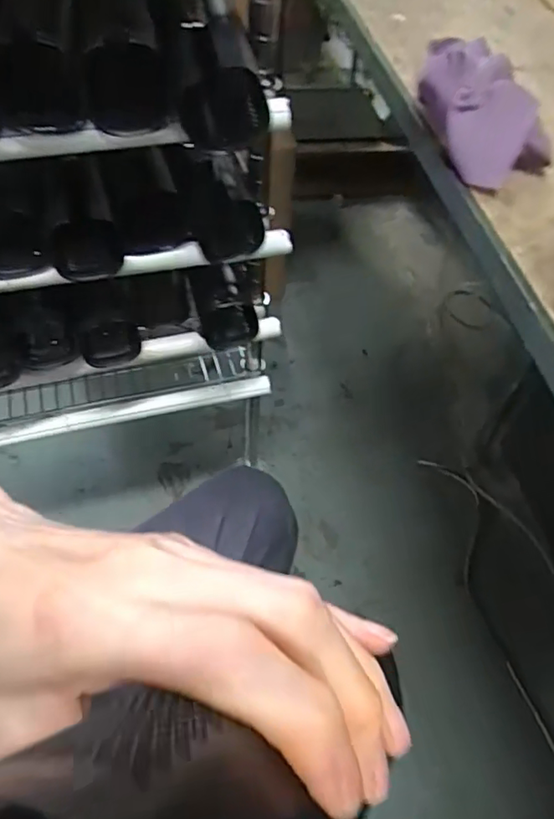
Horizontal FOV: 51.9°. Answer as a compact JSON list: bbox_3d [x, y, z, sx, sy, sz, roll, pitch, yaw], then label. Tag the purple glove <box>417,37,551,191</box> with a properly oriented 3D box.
[{"bbox_3d":[0.161,-0.229,0.440,0.087,0.061,0.105,-12,56,-12],"label":"purple glove"}]

